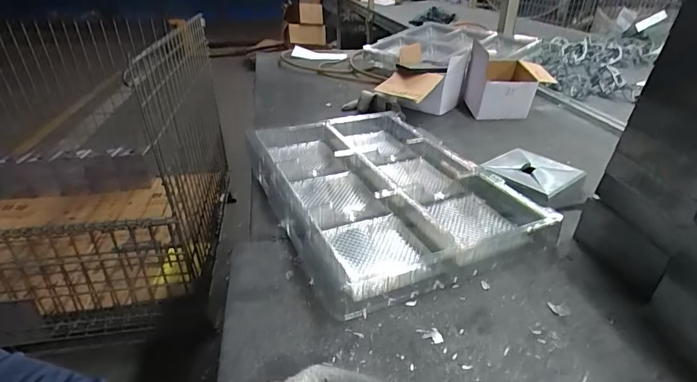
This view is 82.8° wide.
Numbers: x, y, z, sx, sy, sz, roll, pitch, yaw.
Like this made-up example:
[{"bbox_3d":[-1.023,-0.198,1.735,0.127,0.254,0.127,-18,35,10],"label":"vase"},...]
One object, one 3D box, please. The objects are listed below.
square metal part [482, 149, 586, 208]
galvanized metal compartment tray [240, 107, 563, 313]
[{"bbox_3d":[0.306,-0.018,0.659,0.134,0.038,0.142,-20,37,-30],"label":"square metal part"},{"bbox_3d":[0.035,-0.024,0.655,0.324,0.049,0.474,-14,34,-22],"label":"galvanized metal compartment tray"}]

